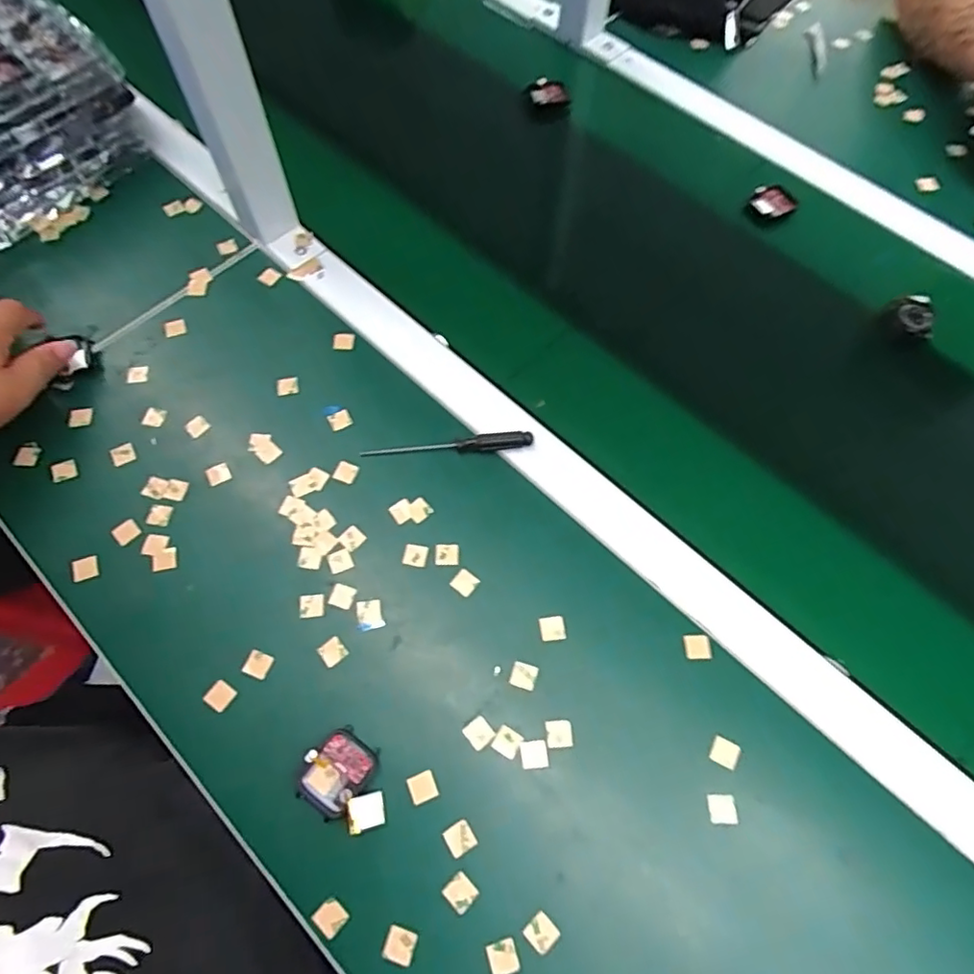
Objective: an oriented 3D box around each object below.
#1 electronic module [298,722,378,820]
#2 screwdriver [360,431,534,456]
[{"bbox_3d":[-0.093,0.176,0.366,0.037,0.008,0.046,34,69,12],"label":"electronic module"},{"bbox_3d":[-0.030,-0.032,0.458,0.130,0.014,0.012,-3,66,-3],"label":"screwdriver"}]

